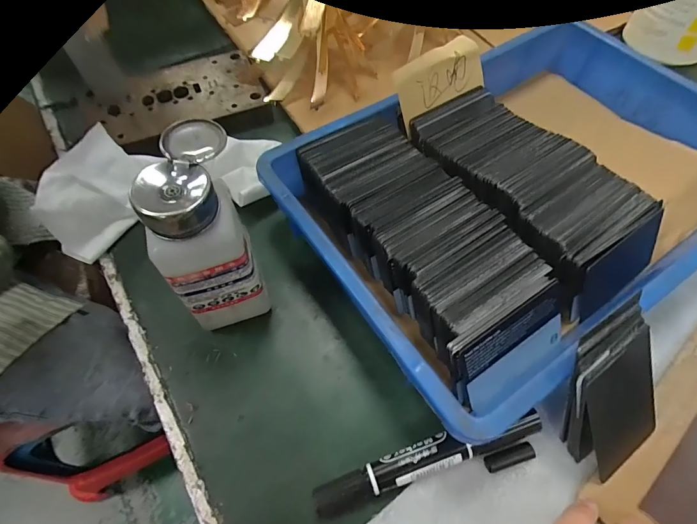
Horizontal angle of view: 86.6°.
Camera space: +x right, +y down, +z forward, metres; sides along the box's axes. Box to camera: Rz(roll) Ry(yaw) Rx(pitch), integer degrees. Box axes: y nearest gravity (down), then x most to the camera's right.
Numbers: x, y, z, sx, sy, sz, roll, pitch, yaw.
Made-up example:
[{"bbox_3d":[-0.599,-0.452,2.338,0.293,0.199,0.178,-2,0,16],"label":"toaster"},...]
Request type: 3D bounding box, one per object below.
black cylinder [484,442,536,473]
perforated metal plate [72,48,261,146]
[{"bbox_3d":[0.100,0.122,0.231,0.031,0.009,0.010,-14,62,-9],"label":"black cylinder"},{"bbox_3d":[-0.175,-0.168,0.379,0.171,0.015,0.108,-29,67,-16],"label":"perforated metal plate"}]

